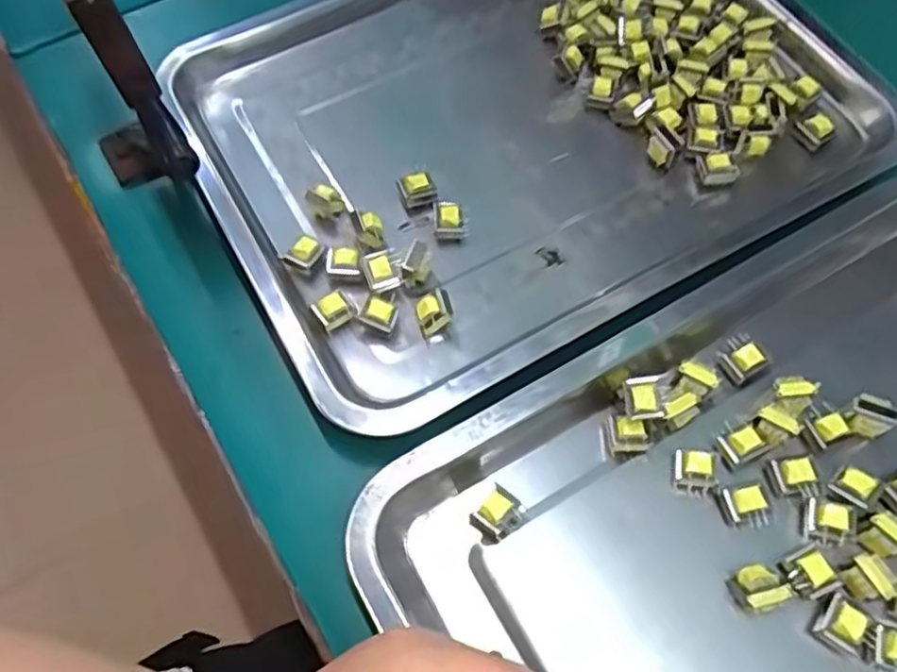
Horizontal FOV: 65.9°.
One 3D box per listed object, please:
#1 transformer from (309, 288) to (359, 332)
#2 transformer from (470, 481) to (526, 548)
[{"bbox_3d":[-0.060,-0.013,0.364,0.020,0.017,0.014,-31,67,-11],"label":"transformer"},{"bbox_3d":[0.023,0.084,0.324,0.025,0.016,0.019,-40,68,-14],"label":"transformer"}]

